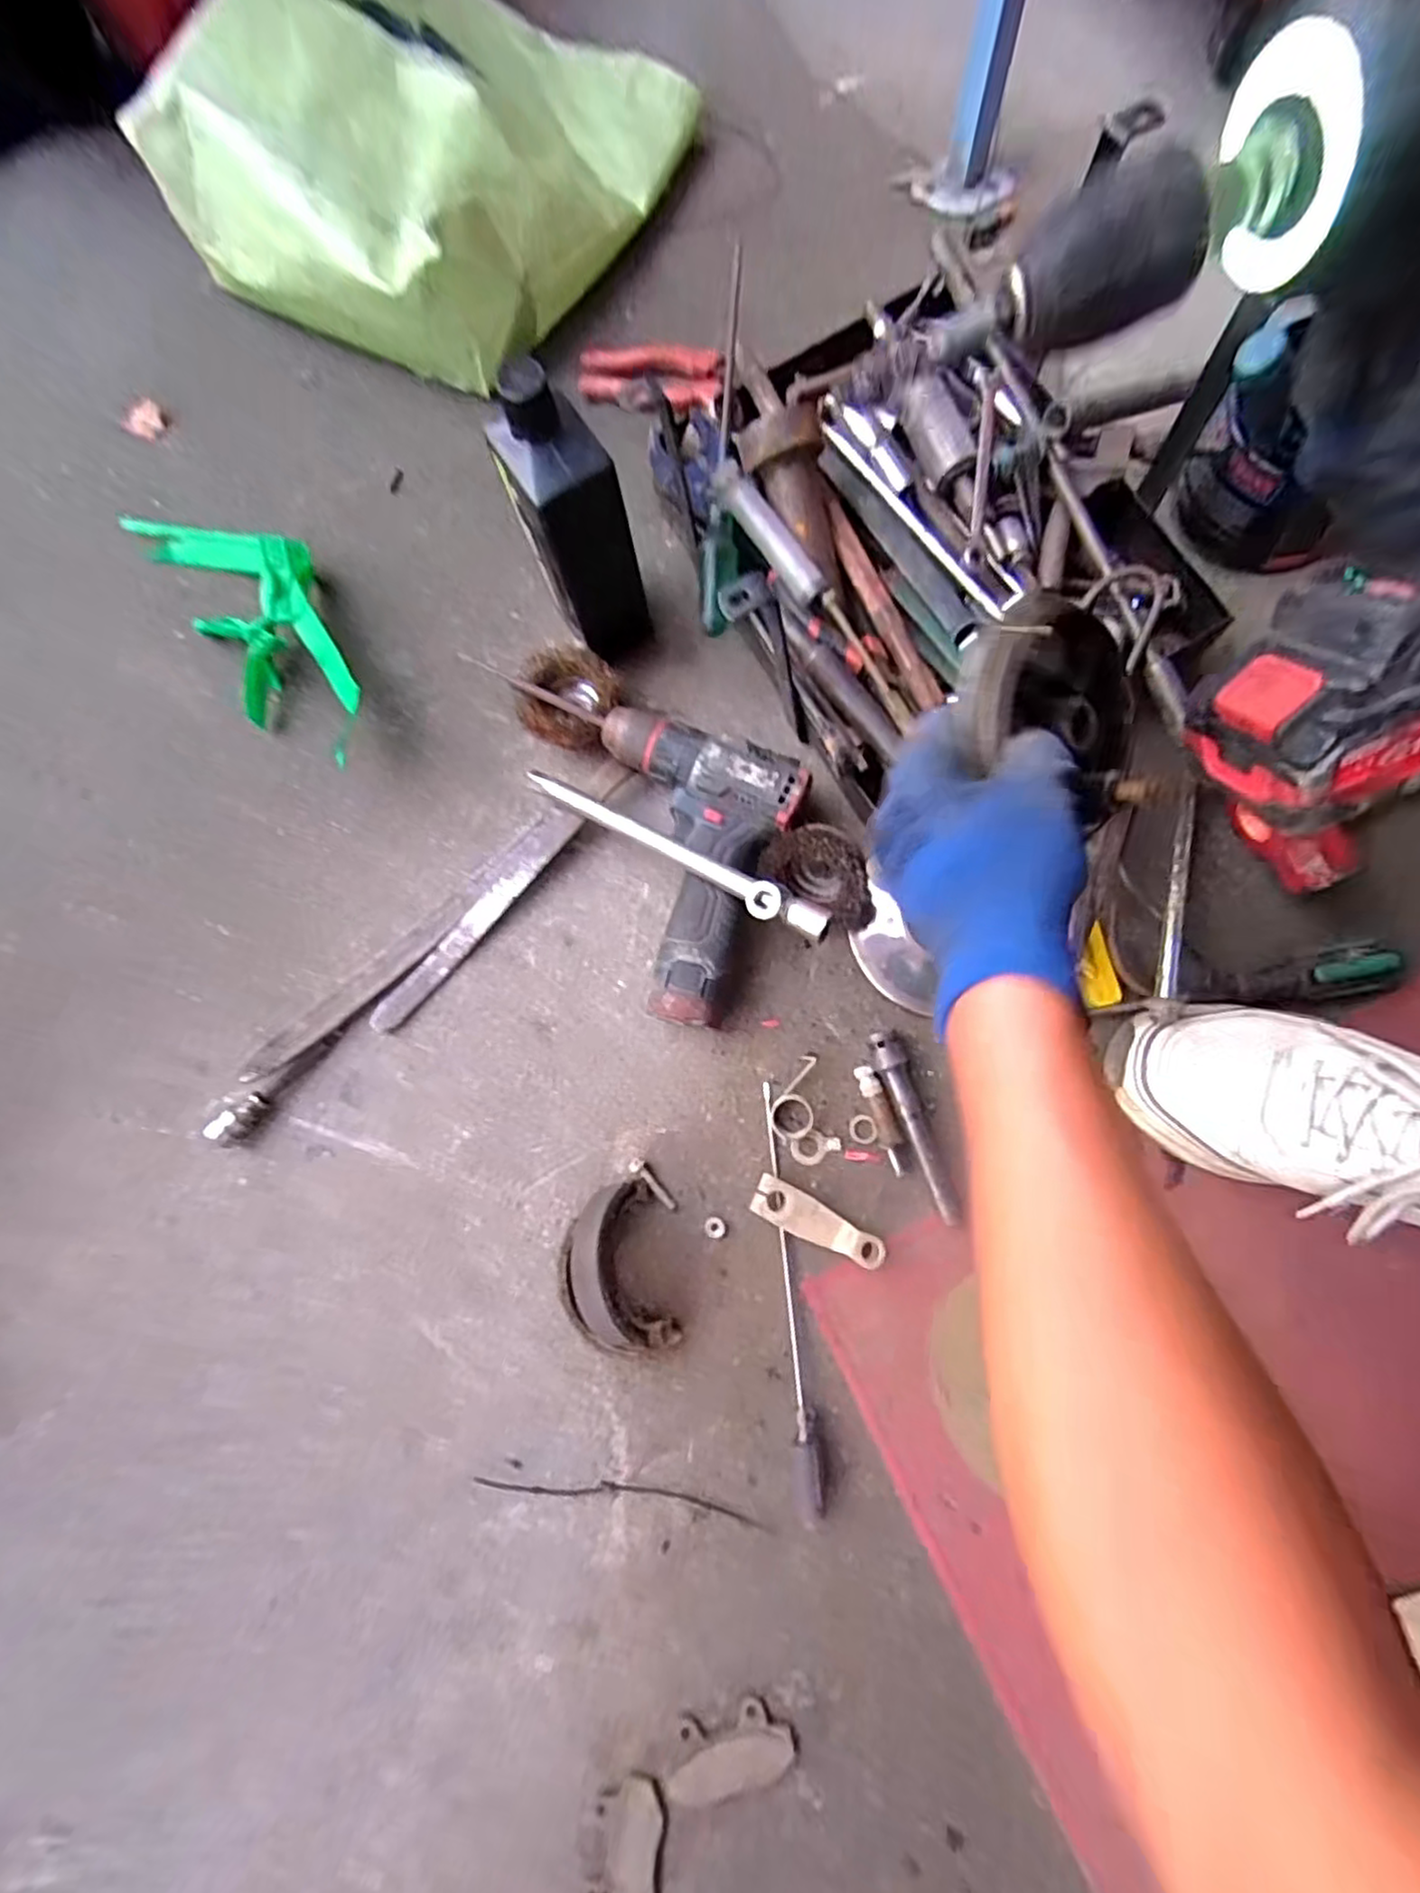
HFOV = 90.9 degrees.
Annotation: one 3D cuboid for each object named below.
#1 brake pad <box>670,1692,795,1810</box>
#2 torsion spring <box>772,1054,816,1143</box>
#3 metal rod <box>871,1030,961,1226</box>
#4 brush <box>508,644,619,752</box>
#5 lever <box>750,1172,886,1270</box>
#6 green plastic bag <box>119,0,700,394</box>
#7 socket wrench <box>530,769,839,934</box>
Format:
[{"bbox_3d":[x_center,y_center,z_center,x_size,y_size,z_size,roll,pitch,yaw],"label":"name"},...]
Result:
[{"bbox_3d":[0.012,0.460,0.400,0.072,0.009,0.038,-13,78,-4],"label":"brake pad"},{"bbox_3d":[0.057,0.101,0.469,0.029,0.012,0.058,4,78,0],"label":"torsion spring"},{"bbox_3d":[0.134,0.116,0.459,0.018,0.021,0.124,-19,79,-5],"label":"metal rod"},{"bbox_3d":[-0.108,-0.185,0.536,0.075,0.039,0.074,0,78,-1],"label":"brush"},{"bbox_3d":[0.068,0.177,0.446,0.085,0.023,0.026,28,78,5],"label":"lever"},{"bbox_3d":[-0.229,-0.677,0.588,0.323,0.126,0.337,28,78,5],"label":"green plastic bag"},{"bbox_3d":[-0.029,-0.066,0.469,0.240,0.014,0.021,29,78,19],"label":"socket wrench"}]

